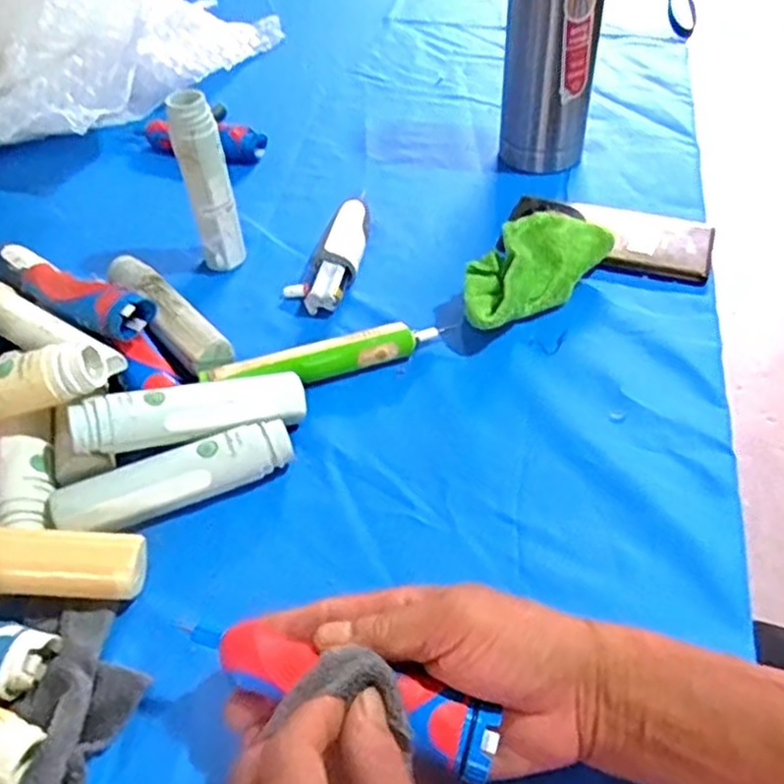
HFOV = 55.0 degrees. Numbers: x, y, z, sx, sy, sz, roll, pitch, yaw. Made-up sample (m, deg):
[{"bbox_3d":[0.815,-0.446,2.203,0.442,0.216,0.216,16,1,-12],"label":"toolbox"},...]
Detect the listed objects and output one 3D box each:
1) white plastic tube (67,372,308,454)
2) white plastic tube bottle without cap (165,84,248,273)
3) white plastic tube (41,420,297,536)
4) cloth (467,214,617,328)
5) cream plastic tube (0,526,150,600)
[{"bbox_3d":[-0.122,0.012,0.464,0.140,0.026,0.027,-9,45,-25],"label":"white plastic tube"},{"bbox_3d":[-0.141,-0.156,0.579,0.033,0.143,0.027,-9,47,-5],"label":"white plastic tube bottle without cap"},{"bbox_3d":[-0.127,0.055,0.452,0.138,0.033,0.034,-21,50,-16],"label":"white plastic tube"},{"bbox_3d":[0.106,-0.091,0.561,0.061,0.053,0.137,30,56,28],"label":"cloth"},{"bbox_3d":[-0.207,0.087,0.399,0.143,0.025,0.031,7,46,-9],"label":"cream plastic tube"}]

